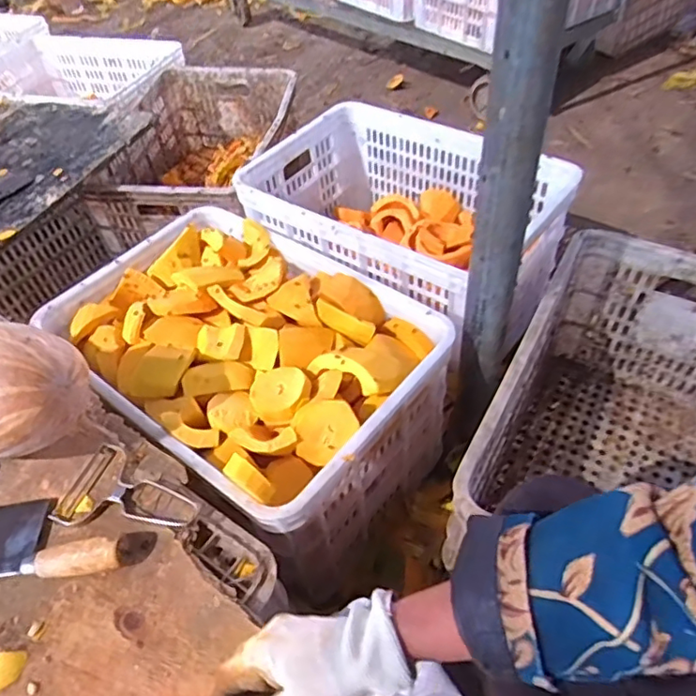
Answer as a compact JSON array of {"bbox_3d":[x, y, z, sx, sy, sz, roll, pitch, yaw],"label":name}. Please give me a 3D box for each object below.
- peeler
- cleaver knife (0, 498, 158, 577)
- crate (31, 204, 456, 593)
[{"bbox_3d":[-0.225,0.156,0.595,0.140,0.009,0.093,15,51,18],"label":"peeler"},{"bbox_3d":[-0.333,0.186,0.564,0.277,0.032,0.084,-6,48,0],"label":"cleaver knife"},{"bbox_3d":[-0.149,0.049,0.871,0.513,0.267,0.360,28,56,27],"label":"crate"}]

